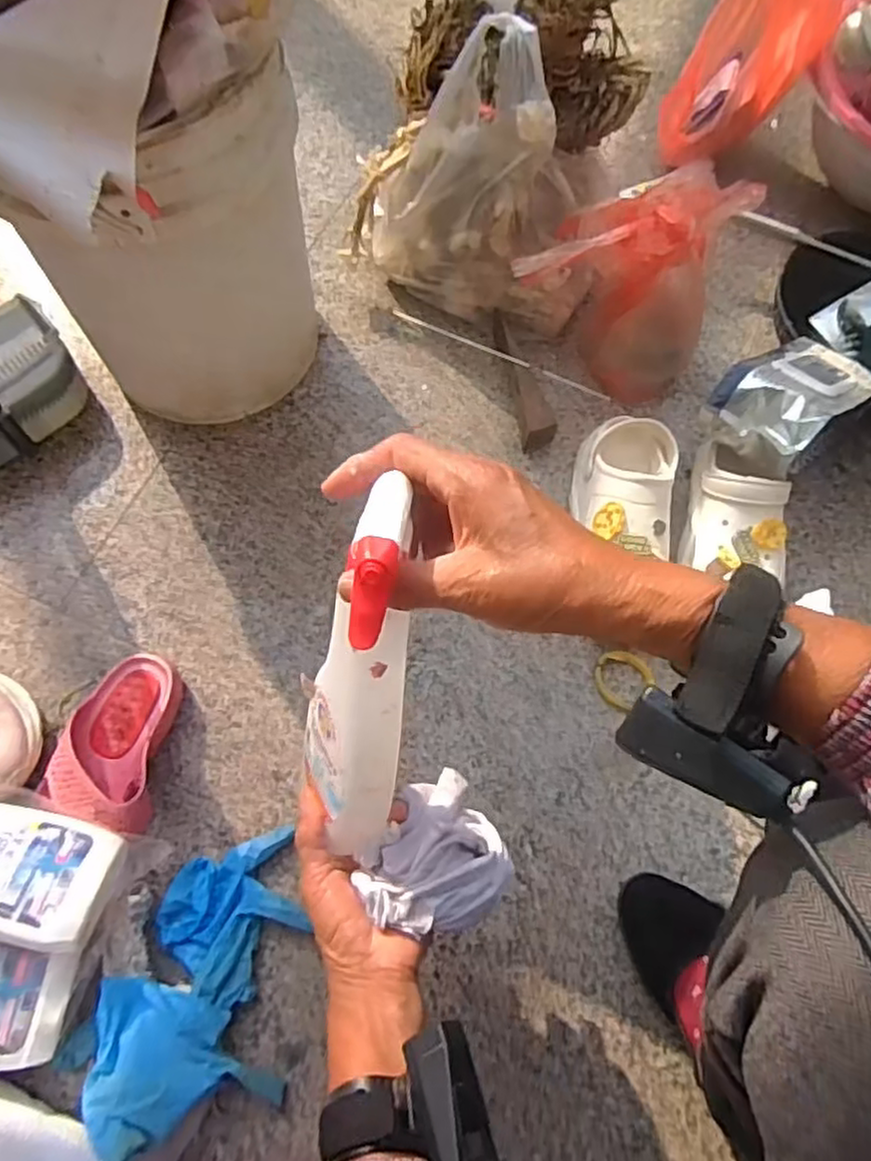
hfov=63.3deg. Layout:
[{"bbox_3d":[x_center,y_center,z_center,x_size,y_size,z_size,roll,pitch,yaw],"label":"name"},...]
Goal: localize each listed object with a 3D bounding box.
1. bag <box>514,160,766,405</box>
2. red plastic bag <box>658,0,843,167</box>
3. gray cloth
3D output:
[{"bbox_3d":[0.214,-0.341,0.814,0.203,0.227,0.154,20,67,5],"label":"bag"},{"bbox_3d":[0.431,-0.724,0.910,0.149,0.359,0.097,33,39,10],"label":"red plastic bag"},{"bbox_3d":[0.001,0.195,0.493,0.097,0.060,0.097,-34,74,-14],"label":"gray cloth"}]

